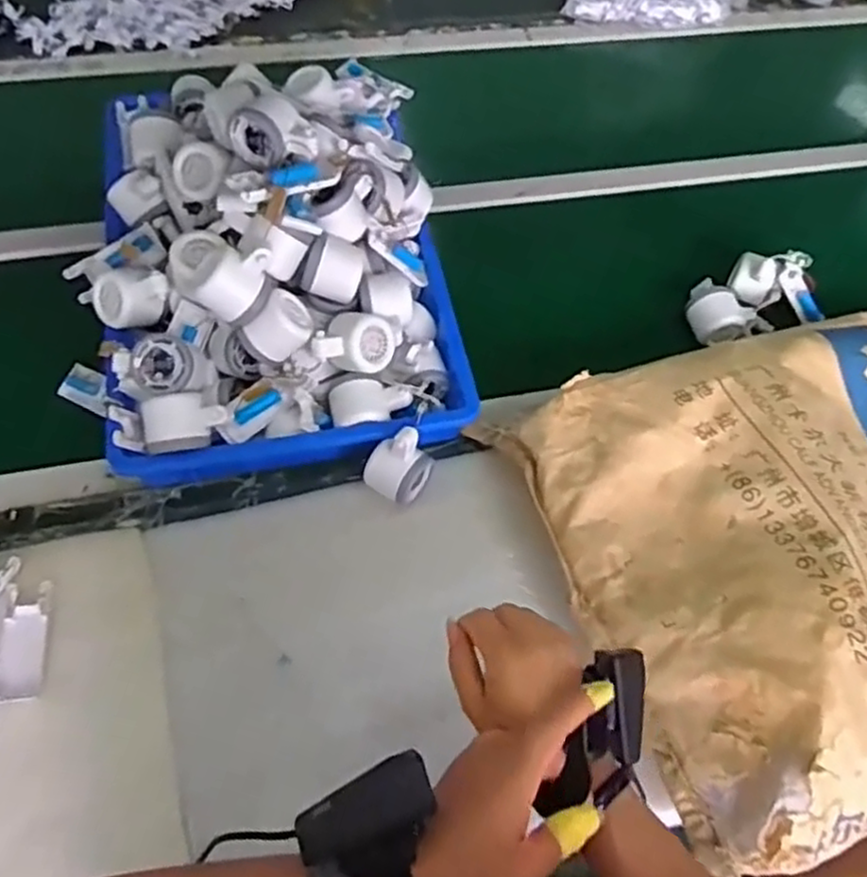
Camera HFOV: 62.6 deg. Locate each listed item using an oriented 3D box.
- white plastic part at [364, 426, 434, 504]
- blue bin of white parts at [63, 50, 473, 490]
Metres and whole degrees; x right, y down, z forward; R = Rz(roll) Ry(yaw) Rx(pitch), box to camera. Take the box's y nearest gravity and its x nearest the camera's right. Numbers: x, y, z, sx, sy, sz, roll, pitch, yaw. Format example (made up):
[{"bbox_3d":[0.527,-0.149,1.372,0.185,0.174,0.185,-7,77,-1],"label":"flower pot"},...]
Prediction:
[{"bbox_3d":[-0.036,0.031,0.717,0.054,0.076,0.061,28,62,11],"label":"white plastic part"},{"bbox_3d":[-0.194,-0.223,0.769,0.407,0.206,0.512,-6,62,-8],"label":"blue bin of white parts"}]

